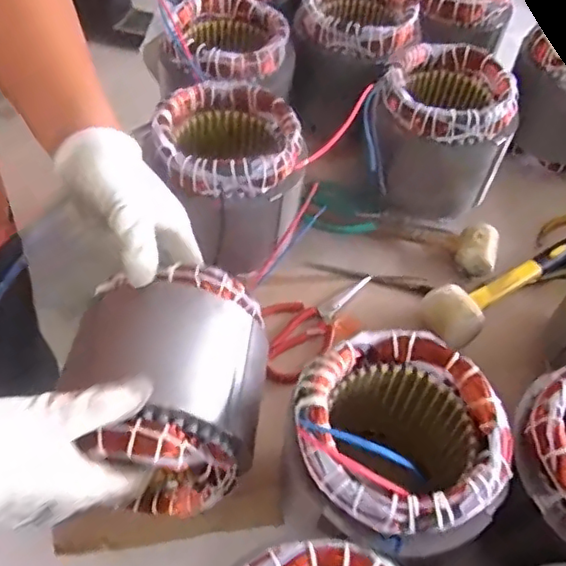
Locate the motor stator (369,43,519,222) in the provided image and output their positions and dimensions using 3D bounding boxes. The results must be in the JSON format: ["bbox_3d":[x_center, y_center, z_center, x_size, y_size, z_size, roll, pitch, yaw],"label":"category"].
[{"bbox_3d":[0.175,-0.168,0.686,0.144,0.146,0.143,12,54,5],"label":"motor stator"}]

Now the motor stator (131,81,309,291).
[{"bbox_3d":[-0.060,-0.108,0.621,0.144,0.147,0.150,-16,57,-15],"label":"motor stator"}]

